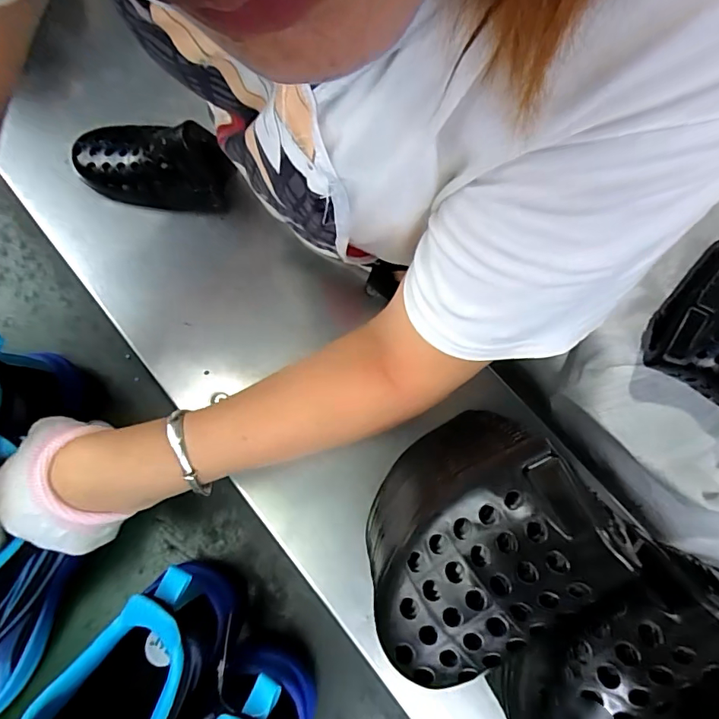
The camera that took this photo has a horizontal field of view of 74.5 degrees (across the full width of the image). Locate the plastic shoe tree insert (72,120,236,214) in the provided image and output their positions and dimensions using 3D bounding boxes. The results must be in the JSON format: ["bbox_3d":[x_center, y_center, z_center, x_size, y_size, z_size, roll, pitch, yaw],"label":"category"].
[{"bbox_3d":[-0.202,-0.193,0.454,0.149,0.082,0.071,12,72,4],"label":"plastic shoe tree insert"}]

